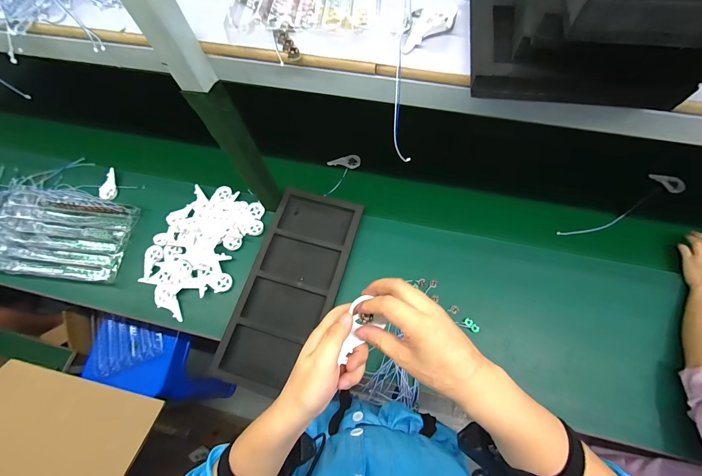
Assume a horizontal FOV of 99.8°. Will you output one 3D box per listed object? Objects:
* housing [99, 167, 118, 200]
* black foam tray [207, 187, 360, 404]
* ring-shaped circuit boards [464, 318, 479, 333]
[{"bbox_3d":[-0.709,-0.154,0.864,0.043,0.024,0.095,-12,70,-2],"label":"housing"},{"bbox_3d":[-0.139,0.110,0.714,0.209,0.028,0.477,16,71,8],"label":"black foam tray"},{"bbox_3d":[0.278,0.201,0.682,0.038,0.008,0.018,38,74,15],"label":"ring-shaped circuit boards"}]

